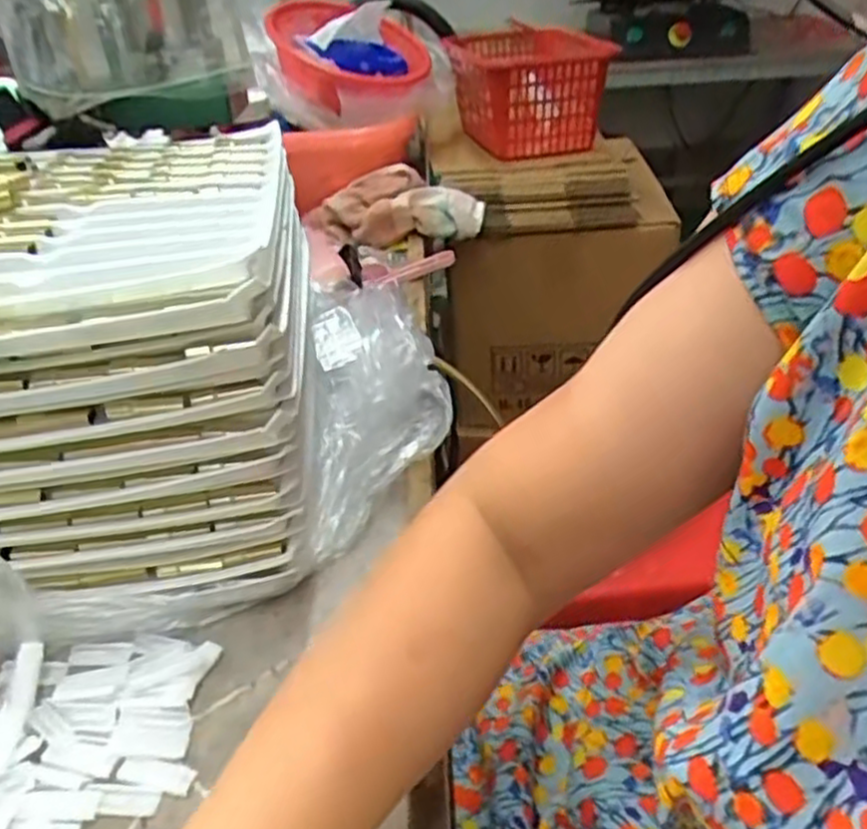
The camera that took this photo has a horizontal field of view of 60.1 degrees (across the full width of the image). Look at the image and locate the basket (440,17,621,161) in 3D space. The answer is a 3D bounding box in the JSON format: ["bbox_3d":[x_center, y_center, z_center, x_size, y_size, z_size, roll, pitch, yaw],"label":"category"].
[{"bbox_3d":[0.123,-0.474,1.076,0.191,0.127,0.263,-7,36,-6],"label":"basket"}]

